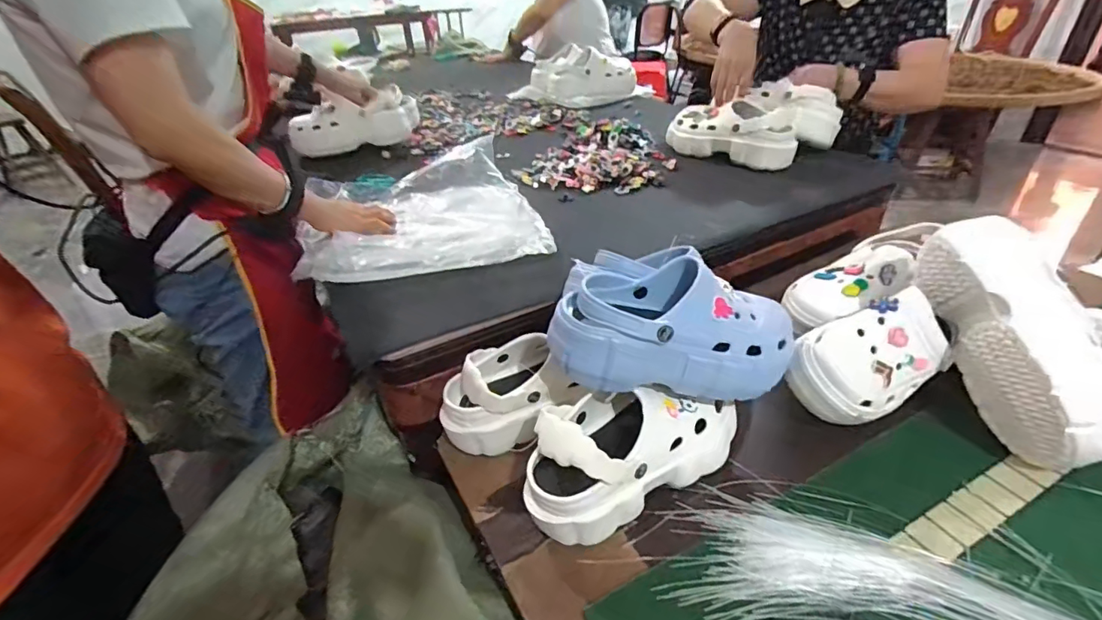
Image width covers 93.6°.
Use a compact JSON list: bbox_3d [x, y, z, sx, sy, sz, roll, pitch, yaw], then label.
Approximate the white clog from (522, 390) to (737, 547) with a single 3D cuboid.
[{"bbox_3d":[0.083,0.128,0.529,0.242,0.093,0.110,-21,38,-23],"label":"white clog"}]

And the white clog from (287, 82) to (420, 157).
[{"bbox_3d":[-0.424,-0.424,1.163,0.297,0.124,0.115,-26,41,-29],"label":"white clog"}]

